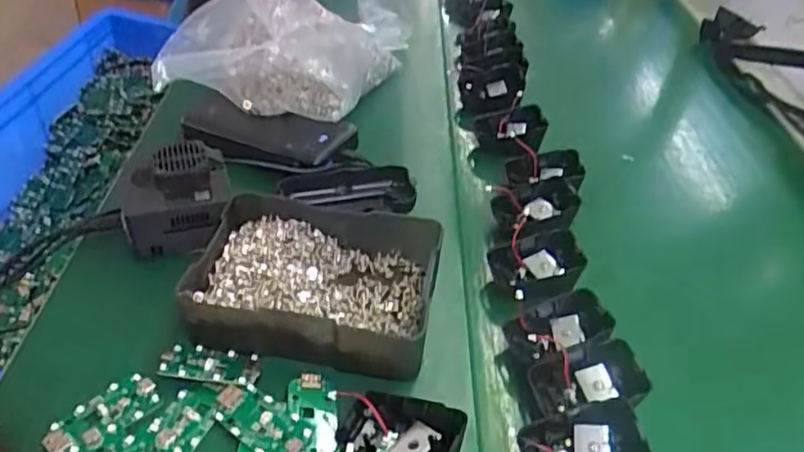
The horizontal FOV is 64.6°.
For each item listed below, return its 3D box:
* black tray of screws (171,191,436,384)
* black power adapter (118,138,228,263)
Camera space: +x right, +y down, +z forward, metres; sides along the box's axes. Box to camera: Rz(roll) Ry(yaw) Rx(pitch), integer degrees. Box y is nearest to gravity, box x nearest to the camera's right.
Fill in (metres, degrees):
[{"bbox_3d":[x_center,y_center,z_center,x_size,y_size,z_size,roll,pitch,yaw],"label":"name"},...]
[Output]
[{"bbox_3d":[-0.060,0.033,0.444,0.163,0.044,0.117,9,47,4],"label":"black tray of screws"},{"bbox_3d":[-0.174,-0.022,0.491,0.076,0.051,0.073,-9,48,-12],"label":"black power adapter"}]

